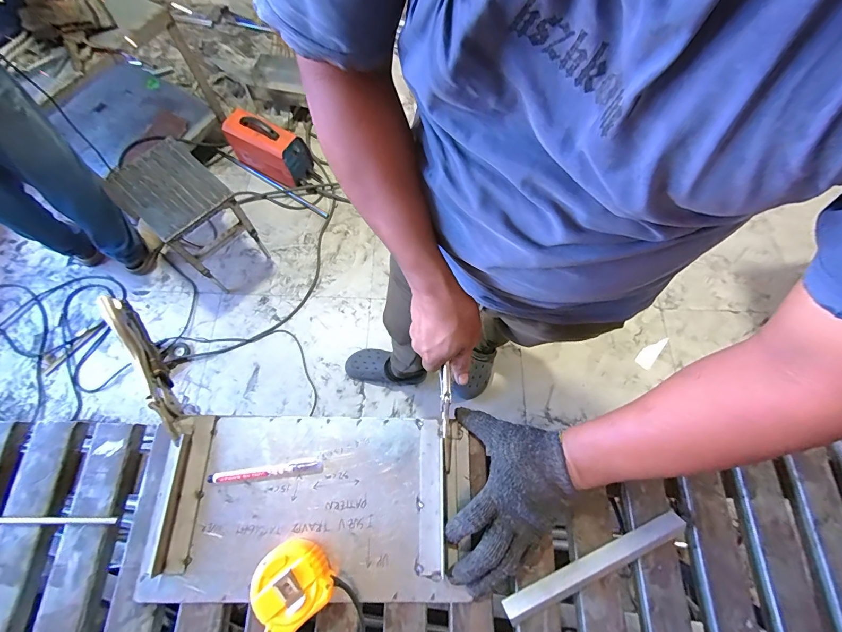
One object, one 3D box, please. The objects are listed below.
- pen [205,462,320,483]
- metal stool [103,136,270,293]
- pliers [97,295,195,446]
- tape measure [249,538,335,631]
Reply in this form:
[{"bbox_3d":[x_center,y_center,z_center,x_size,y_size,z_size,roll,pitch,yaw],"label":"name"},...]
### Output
[{"bbox_3d":[-0.191,0.193,0.448,0.131,0.012,0.012,-5,68,-4],"label":"pen"},{"bbox_3d":[-0.808,-0.335,1.339,0.370,0.411,0.263,39,73,12],"label":"metal stool"},{"bbox_3d":[-0.352,0.066,0.470,0.023,0.053,0.201,-29,87,-14],"label":"pliers"},{"bbox_3d":[-0.141,0.292,0.400,0.078,0.042,0.076,-36,73,-16],"label":"tape measure"}]

